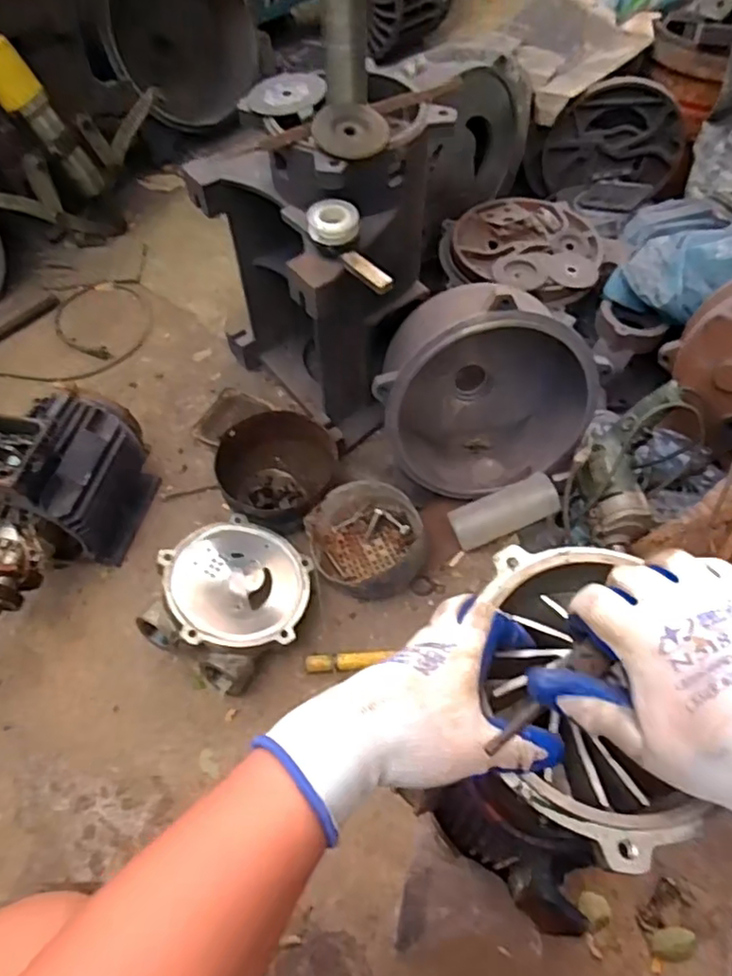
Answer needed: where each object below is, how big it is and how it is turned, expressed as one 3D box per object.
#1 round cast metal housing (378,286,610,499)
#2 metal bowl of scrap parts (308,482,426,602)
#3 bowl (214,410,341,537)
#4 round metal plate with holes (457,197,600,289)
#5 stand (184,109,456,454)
[{"bbox_3d":[0.179,-0.149,0.970,0.309,0.287,0.159,-36,31,17],"label":"round cast metal housing"},{"bbox_3d":[0.000,0.078,0.955,0.161,0.094,0.173,0,55,0],"label":"metal bowl of scrap parts"},{"bbox_3d":[-0.142,-0.016,1.020,0.188,0.084,0.203,2,55,2],"label":"bowl"},{"bbox_3d":[0.302,-0.466,1.177,0.262,0.034,0.279,-2,56,3],"label":"round metal plate with holes"},{"bbox_3d":[-0.033,-0.325,0.995,0.277,0.473,0.371,-33,61,-19],"label":"stand"}]

